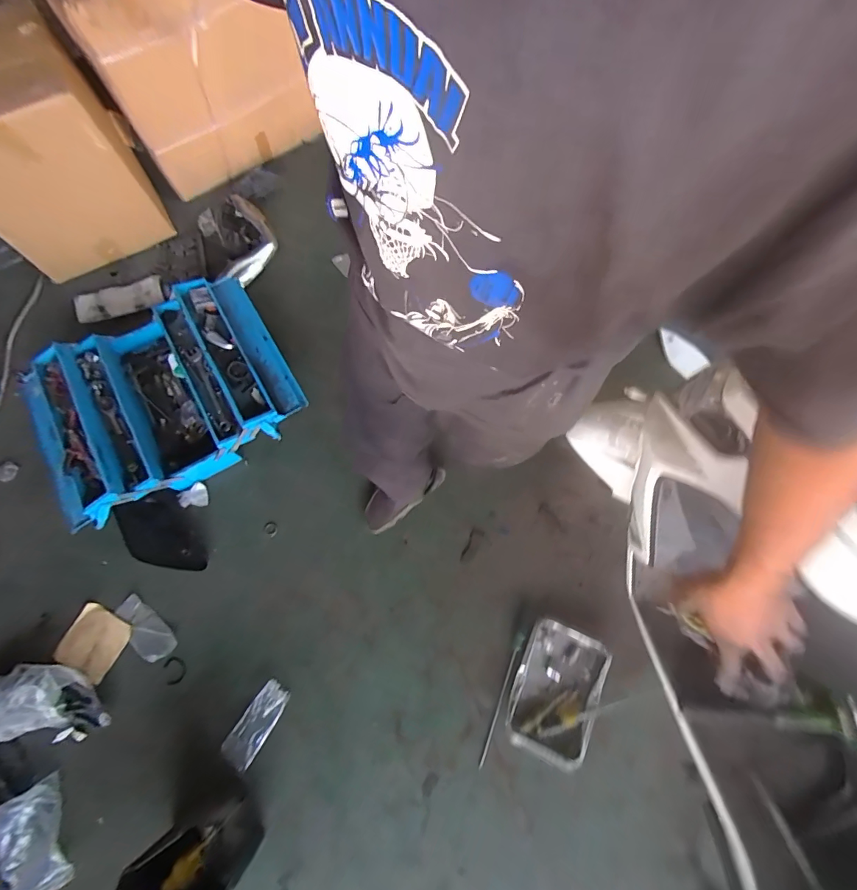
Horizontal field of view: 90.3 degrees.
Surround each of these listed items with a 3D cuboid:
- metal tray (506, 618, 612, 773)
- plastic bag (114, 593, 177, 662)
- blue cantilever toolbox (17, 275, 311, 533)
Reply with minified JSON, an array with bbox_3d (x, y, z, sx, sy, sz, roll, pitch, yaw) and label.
[{"bbox_3d":[0.325,0.626,1.089,0.202,0.043,0.304,22,73,8],"label":"metal tray"},{"bbox_3d":[-0.755,0.483,1.127,0.082,0.007,0.187,-42,76,-12],"label":"plastic bag"},{"bbox_3d":[-0.778,-0.164,1.264,0.676,0.186,0.564,-32,74,-9],"label":"blue cantilever toolbox"}]

